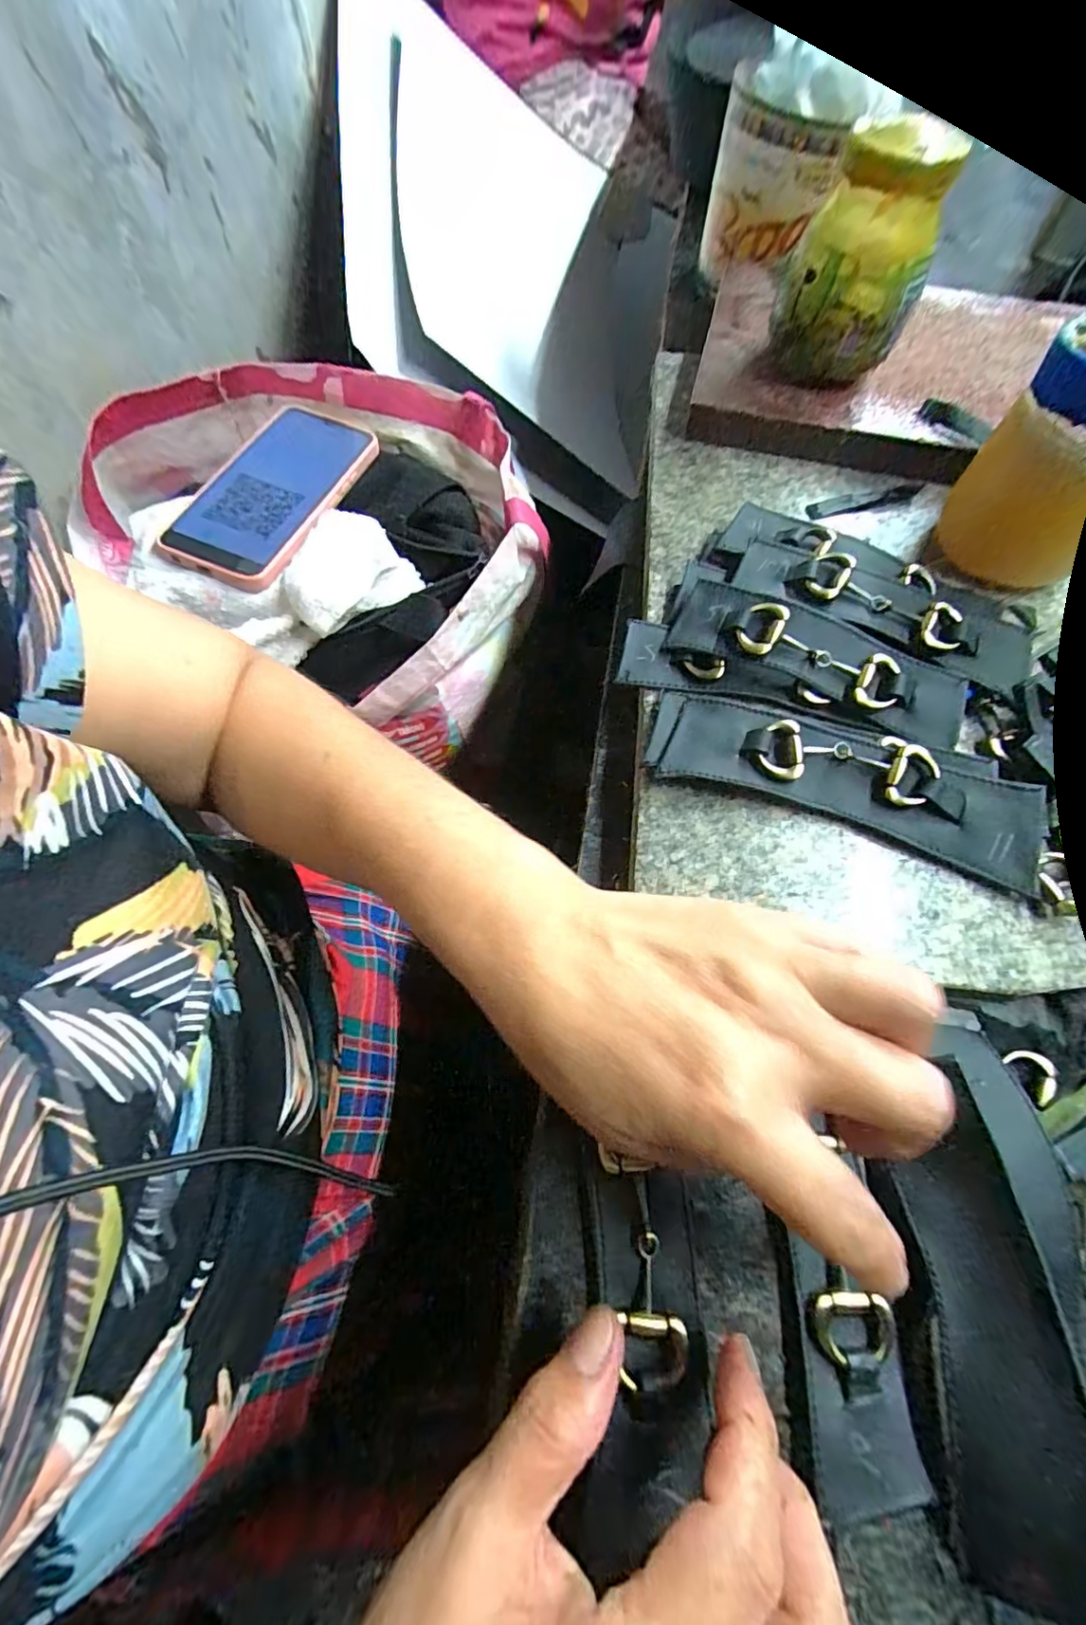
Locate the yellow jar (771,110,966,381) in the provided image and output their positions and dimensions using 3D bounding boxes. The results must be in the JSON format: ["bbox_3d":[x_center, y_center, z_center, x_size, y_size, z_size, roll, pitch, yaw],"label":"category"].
[{"bbox_3d":[0.166,-0.286,0.297,0.066,0.099,0.061,0,67,0],"label":"yellow jar"}]

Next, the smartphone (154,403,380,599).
[{"bbox_3d":[-0.188,-0.229,0.386,0.084,0.015,0.169,18,67,8],"label":"smartphone"}]

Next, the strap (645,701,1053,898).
[{"bbox_3d":[0.128,-0.012,0.234,0.149,0.017,0.042,19,68,7],"label":"strap"}]

